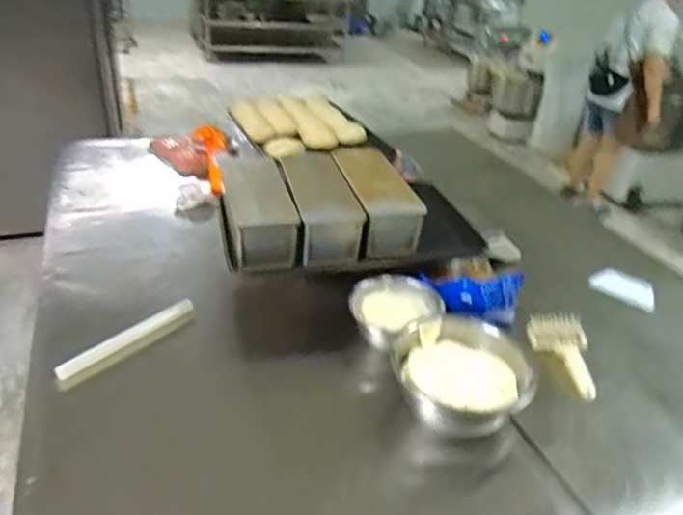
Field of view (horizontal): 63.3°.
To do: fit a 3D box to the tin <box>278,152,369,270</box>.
[{"bbox_3d":[-0.060,-0.145,1.354,0.143,0.119,0.430,-2,32,-15],"label":"tin"}]

